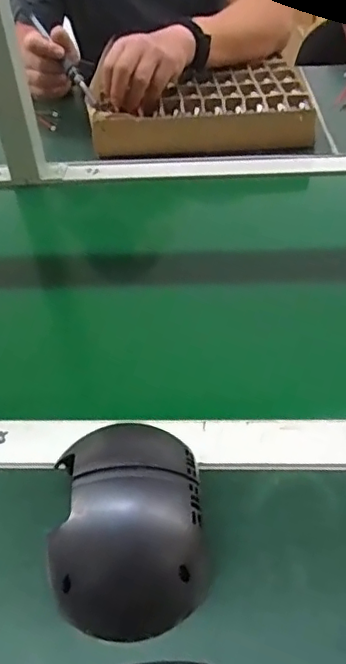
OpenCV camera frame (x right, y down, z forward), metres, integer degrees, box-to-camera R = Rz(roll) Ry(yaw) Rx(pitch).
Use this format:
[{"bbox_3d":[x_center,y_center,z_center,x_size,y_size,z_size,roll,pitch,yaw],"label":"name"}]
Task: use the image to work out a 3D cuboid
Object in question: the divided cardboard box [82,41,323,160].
[{"bbox_3d":[0.036,-0.337,0.833,0.306,0.061,0.223,-4,42,1],"label":"divided cardboard box"}]

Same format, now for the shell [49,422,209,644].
[{"bbox_3d":[-0.026,0.113,0.336,0.087,0.066,0.111,-6,42,-1],"label":"shell"}]

